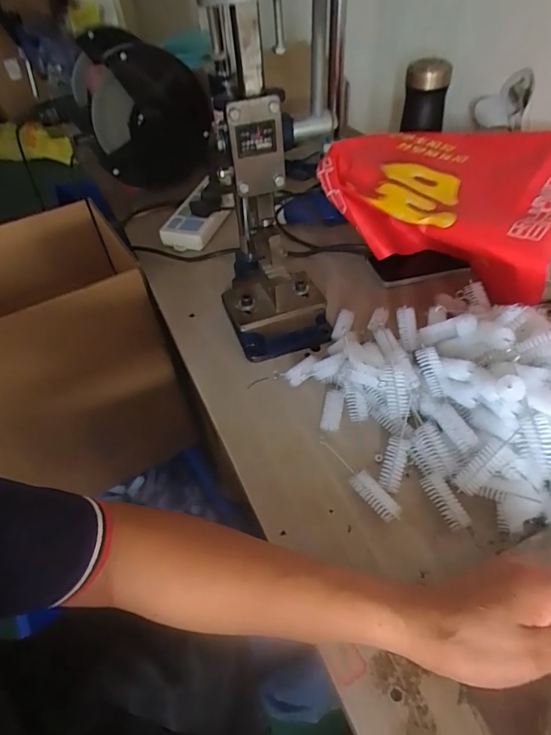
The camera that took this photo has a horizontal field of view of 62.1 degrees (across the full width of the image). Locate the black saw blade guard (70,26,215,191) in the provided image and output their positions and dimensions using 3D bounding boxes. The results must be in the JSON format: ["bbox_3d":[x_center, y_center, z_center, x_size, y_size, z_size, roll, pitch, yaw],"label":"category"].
[{"bbox_3d":[-0.233,-0.462,0.824,0.217,0.221,0.080,-23,48,-16],"label":"black saw blade guard"}]

